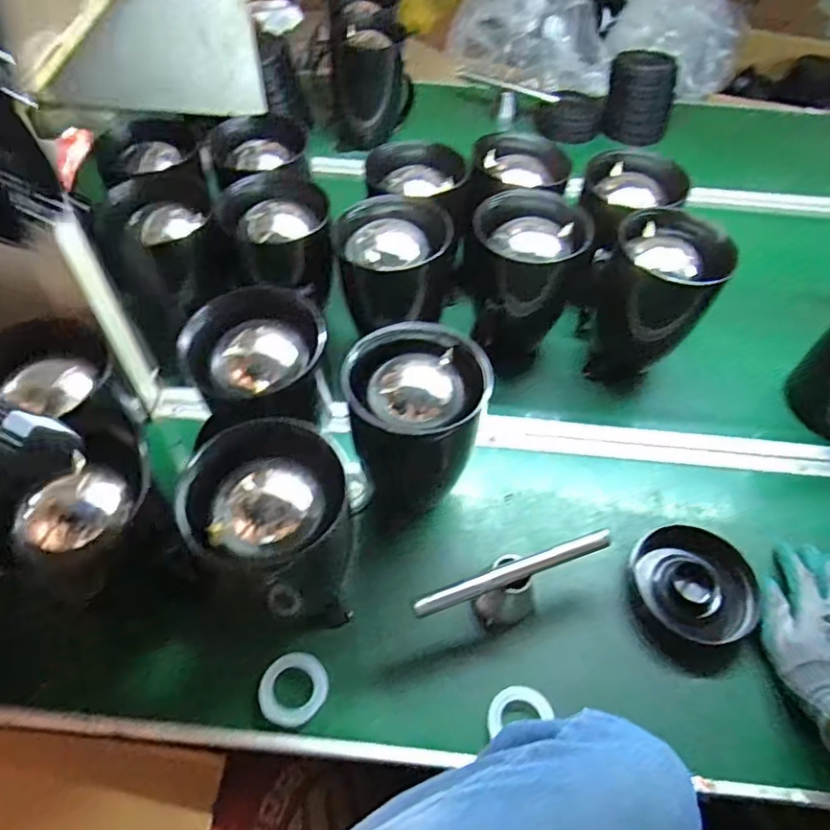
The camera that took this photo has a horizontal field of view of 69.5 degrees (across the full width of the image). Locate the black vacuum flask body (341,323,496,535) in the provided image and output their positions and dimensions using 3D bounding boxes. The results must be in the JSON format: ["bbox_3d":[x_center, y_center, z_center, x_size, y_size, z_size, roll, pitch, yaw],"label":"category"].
[{"bbox_3d":[-0.007,0.004,0.600,0.119,0.172,0.119,-23,57,-19],"label":"black vacuum flask body"}]

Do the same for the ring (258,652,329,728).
[{"bbox_3d":[-0.109,0.245,0.538,0.057,0.010,0.061,1,52,-1],"label":"ring"}]

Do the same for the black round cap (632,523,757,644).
[{"bbox_3d":[0.277,0.168,0.594,0.117,0.022,0.107,26,56,17],"label":"black round cap"}]

